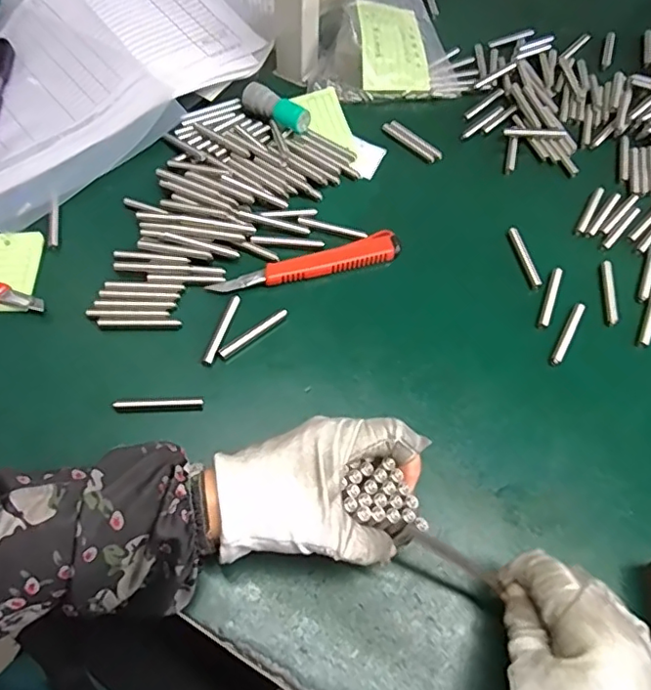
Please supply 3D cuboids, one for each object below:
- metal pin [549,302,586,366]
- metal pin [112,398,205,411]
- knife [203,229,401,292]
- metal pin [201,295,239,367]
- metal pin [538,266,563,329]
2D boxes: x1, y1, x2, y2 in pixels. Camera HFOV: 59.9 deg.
[{"bbox_3d":[0.181,-0.009,0.420,0.008,0.005,0.060,29,63,13],"label":"metal pin"},{"bbox_3d":[-0.112,0.041,0.381,0.058,0.008,0.008,-1,61,-4],"label":"metal pin"},{"bbox_3d":[-0.013,-0.063,0.437,0.147,0.008,0.024,-15,62,-11],"label":"knife"},{"bbox_3d":[-0.074,-0.011,0.406,0.007,0.004,0.059,16,61,6],"label":"metal pin"},{"bbox_3d":[0.173,-0.037,0.434,0.007,0.004,0.057,21,62,9],"label":"metal pin"}]

